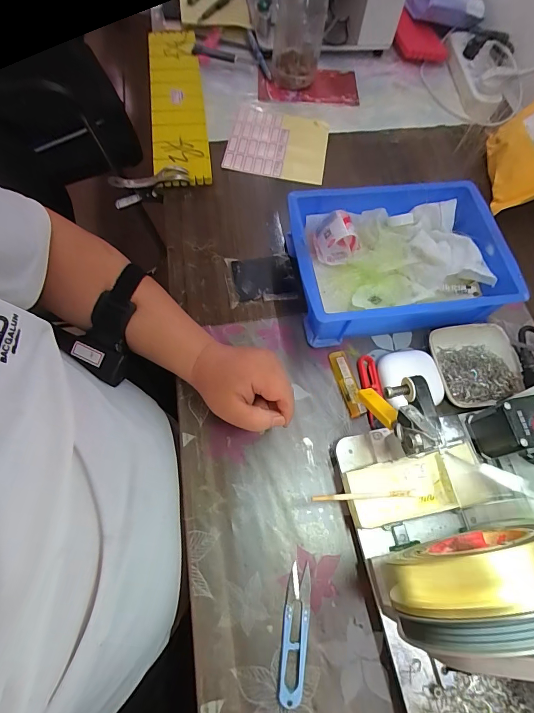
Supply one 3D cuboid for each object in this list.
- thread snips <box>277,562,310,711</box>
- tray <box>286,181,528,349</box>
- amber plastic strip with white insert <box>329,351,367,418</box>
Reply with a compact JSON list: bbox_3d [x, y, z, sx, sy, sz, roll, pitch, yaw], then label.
[{"bbox_3d":[0.025,0.240,0.332,0.022,0.011,0.101,8,66,0],"label":"thread snips"},{"bbox_3d":[0.152,-0.114,0.466,0.241,0.077,0.179,-7,66,-7],"label":"tray"},{"bbox_3d":[0.092,0.030,0.430,0.018,0.012,0.076,-14,66,-6],"label":"amber plastic strip with white insert"}]

